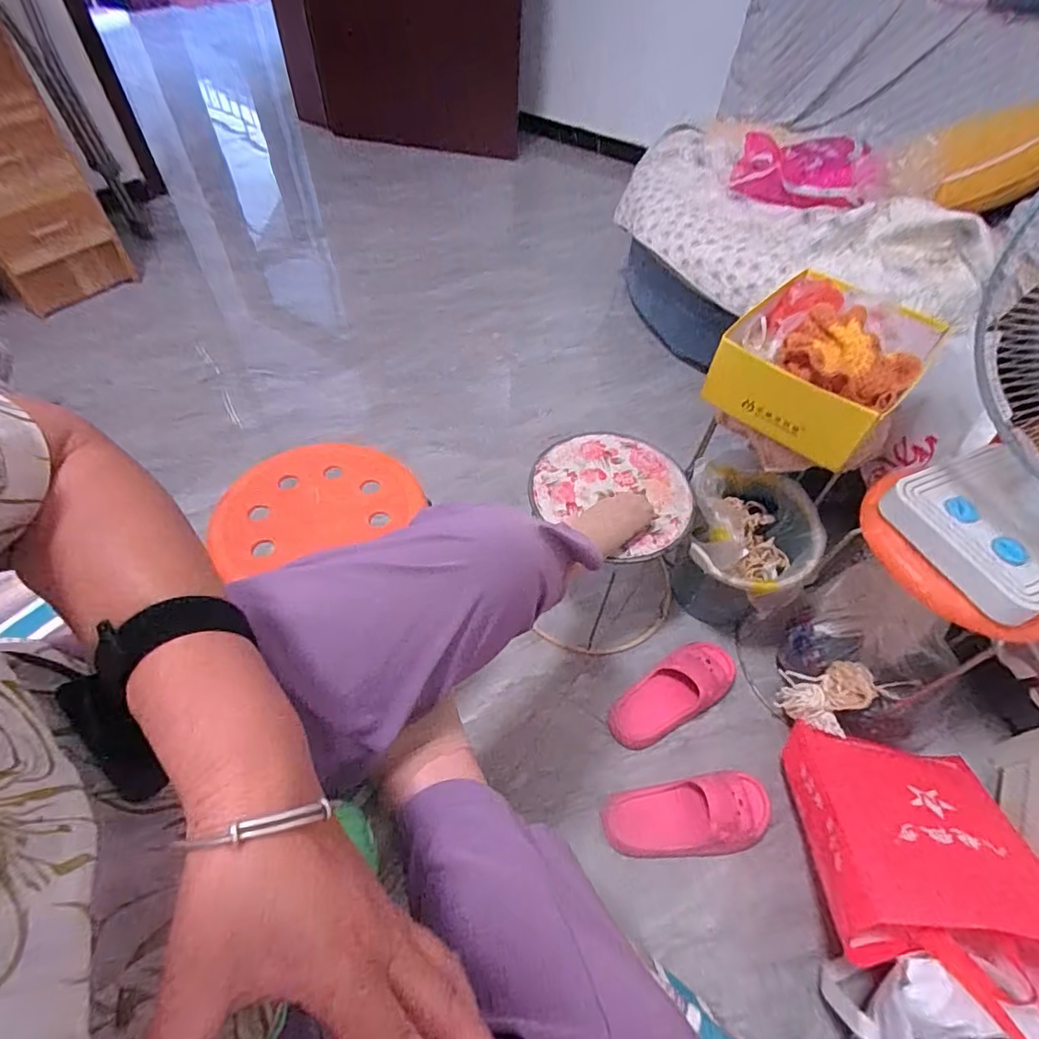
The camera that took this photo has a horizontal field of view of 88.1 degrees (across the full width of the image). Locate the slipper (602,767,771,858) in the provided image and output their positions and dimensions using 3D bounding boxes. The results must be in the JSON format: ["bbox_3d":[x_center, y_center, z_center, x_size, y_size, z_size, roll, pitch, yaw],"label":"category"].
[{"bbox_3d":[0.276,0.482,0.869,0.269,0.079,0.110,-7,53,-8],"label":"slipper"}]

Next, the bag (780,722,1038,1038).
[{"bbox_3d":[0.556,0.482,0.737,0.286,0.141,0.427,-7,21,11],"label":"bag"}]

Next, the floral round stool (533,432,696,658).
[{"bbox_3d":[0.167,0.040,1.040,0.282,0.316,0.319,-7,53,-8],"label":"floral round stool"}]

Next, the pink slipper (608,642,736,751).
[{"bbox_3d":[0.285,0.319,0.992,0.260,0.079,0.102,-26,58,-21],"label":"pink slipper"}]

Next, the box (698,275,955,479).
[{"bbox_3d":[0.506,-0.268,0.899,0.257,0.122,0.345,35,59,21],"label":"box"}]

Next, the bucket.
[{"bbox_3d":[0.425,0.067,1.044,0.219,0.263,0.257,16,54,9],"label":"bucket"}]

